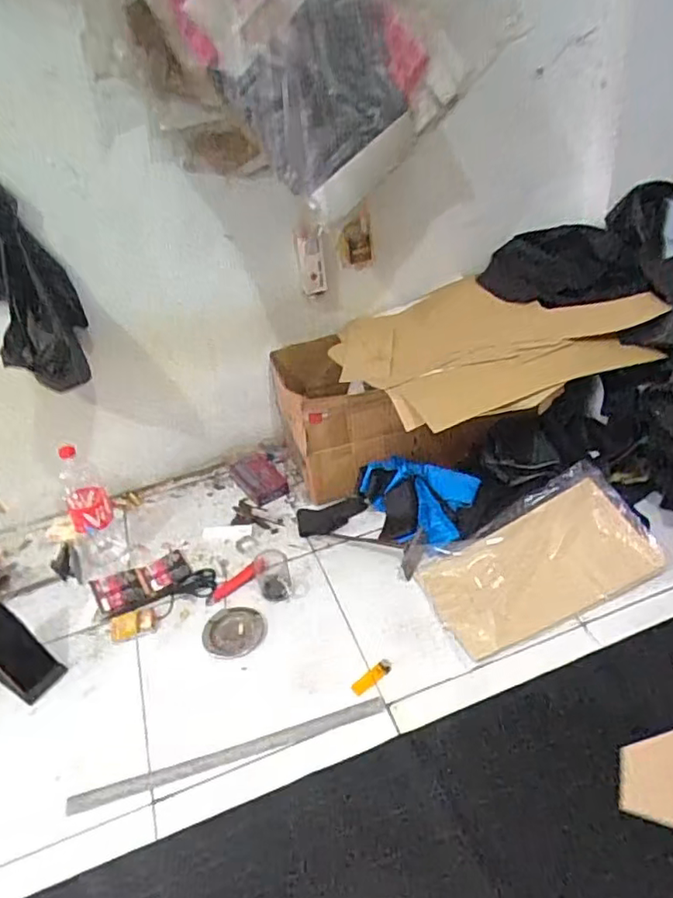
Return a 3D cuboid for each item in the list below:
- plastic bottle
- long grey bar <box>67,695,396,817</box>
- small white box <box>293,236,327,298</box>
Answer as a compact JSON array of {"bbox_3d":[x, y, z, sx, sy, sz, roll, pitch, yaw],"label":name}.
[{"bbox_3d":[-0.537,0.130,1.279,0.096,0.314,0.098,-25,41,-23],"label":"plastic bottle"},{"bbox_3d":[-0.169,0.502,0.983,0.521,0.008,0.027,-13,45,-11],"label":"long grey bar"},{"bbox_3d":[-0.061,-0.436,1.411,0.061,0.215,0.026,-2,65,5],"label":"small white box"}]

